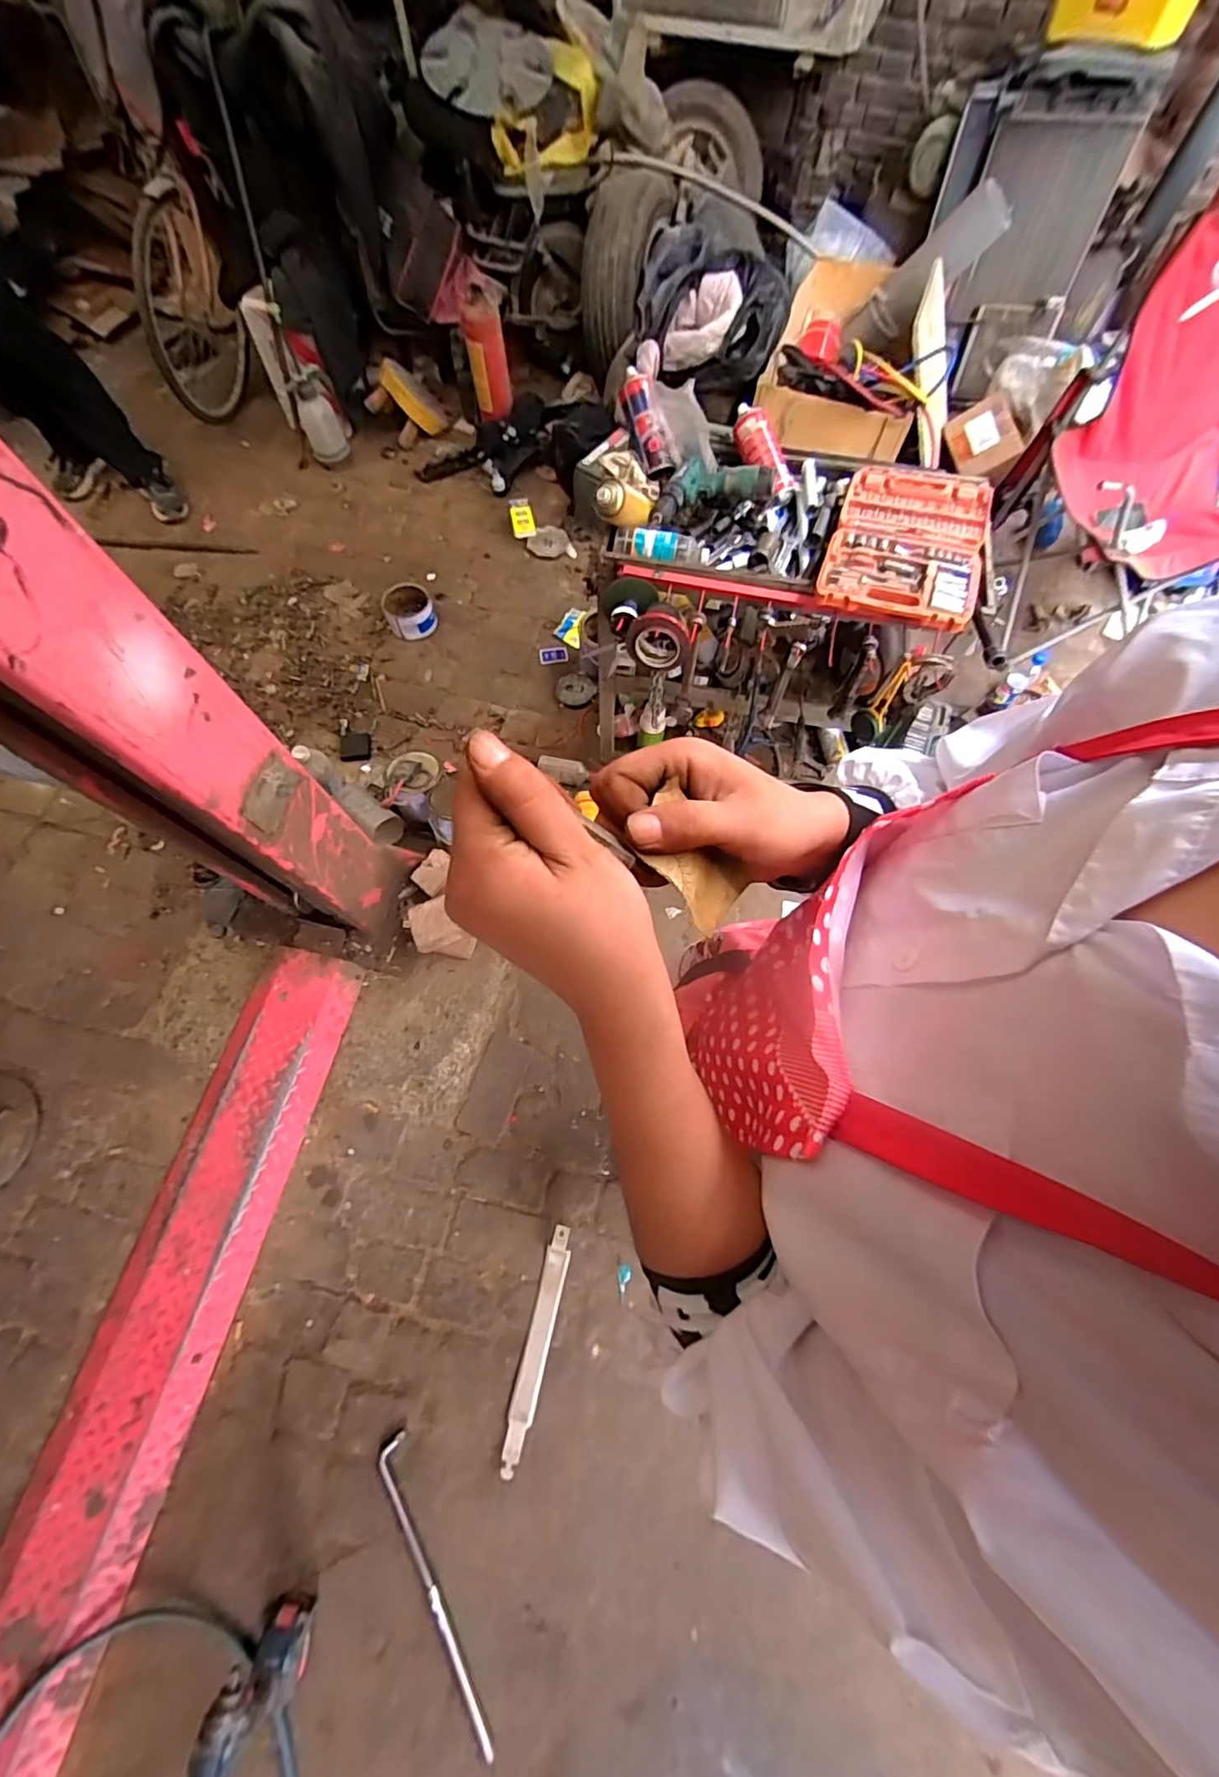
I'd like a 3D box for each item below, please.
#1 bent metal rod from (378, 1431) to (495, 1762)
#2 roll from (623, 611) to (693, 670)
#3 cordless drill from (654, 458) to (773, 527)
[{"bbox_3d":[-0.341,1.338,1.102,0.058,0.026,0.487,-24,73,-10],"label":"bent metal rod"},{"bbox_3d":[0.090,-0.450,1.056,0.116,0.121,0.031,22,70,8],"label":"roll"},{"bbox_3d":[0.173,-0.747,1.067,0.224,0.067,0.101,-19,70,-7],"label":"cordless drill"}]

